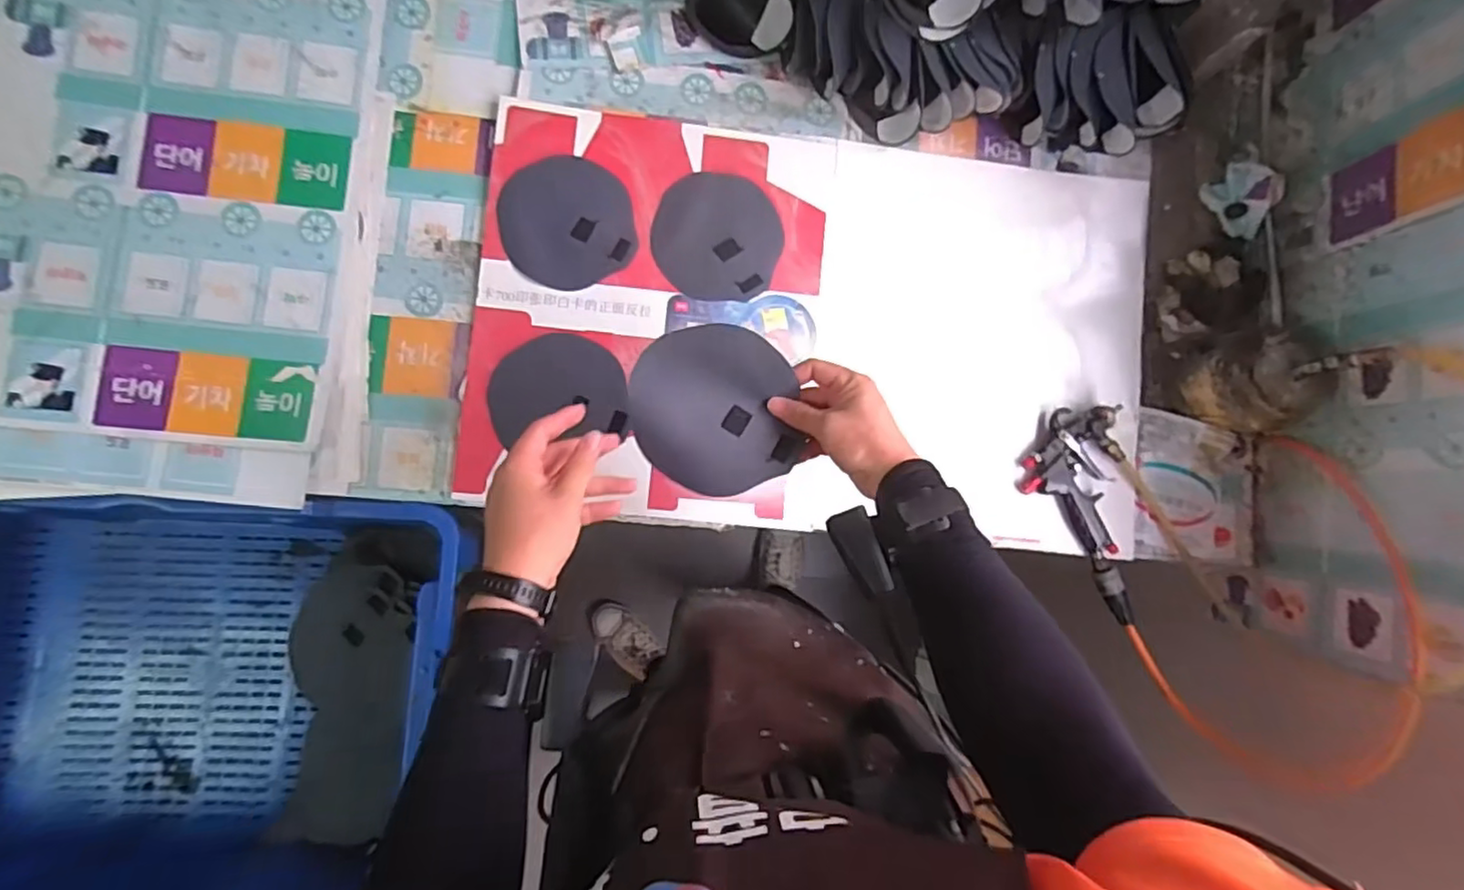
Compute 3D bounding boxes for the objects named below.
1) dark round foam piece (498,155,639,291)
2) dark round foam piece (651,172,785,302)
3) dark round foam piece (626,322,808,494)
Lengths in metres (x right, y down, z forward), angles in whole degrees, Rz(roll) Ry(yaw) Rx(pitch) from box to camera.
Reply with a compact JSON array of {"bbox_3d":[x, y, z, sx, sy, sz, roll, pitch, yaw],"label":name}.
[{"bbox_3d":[-0.187,-0.256,0.748,0.144,0.007,0.153,0,84,-4],"label":"dark round foam piece"},{"bbox_3d":[-0.017,-0.243,0.764,0.147,0.005,0.144,0,84,-4],"label":"dark round foam piece"},{"bbox_3d":[-0.012,-0.030,0.564,0.138,0.012,0.140,0,91,-12],"label":"dark round foam piece"}]

